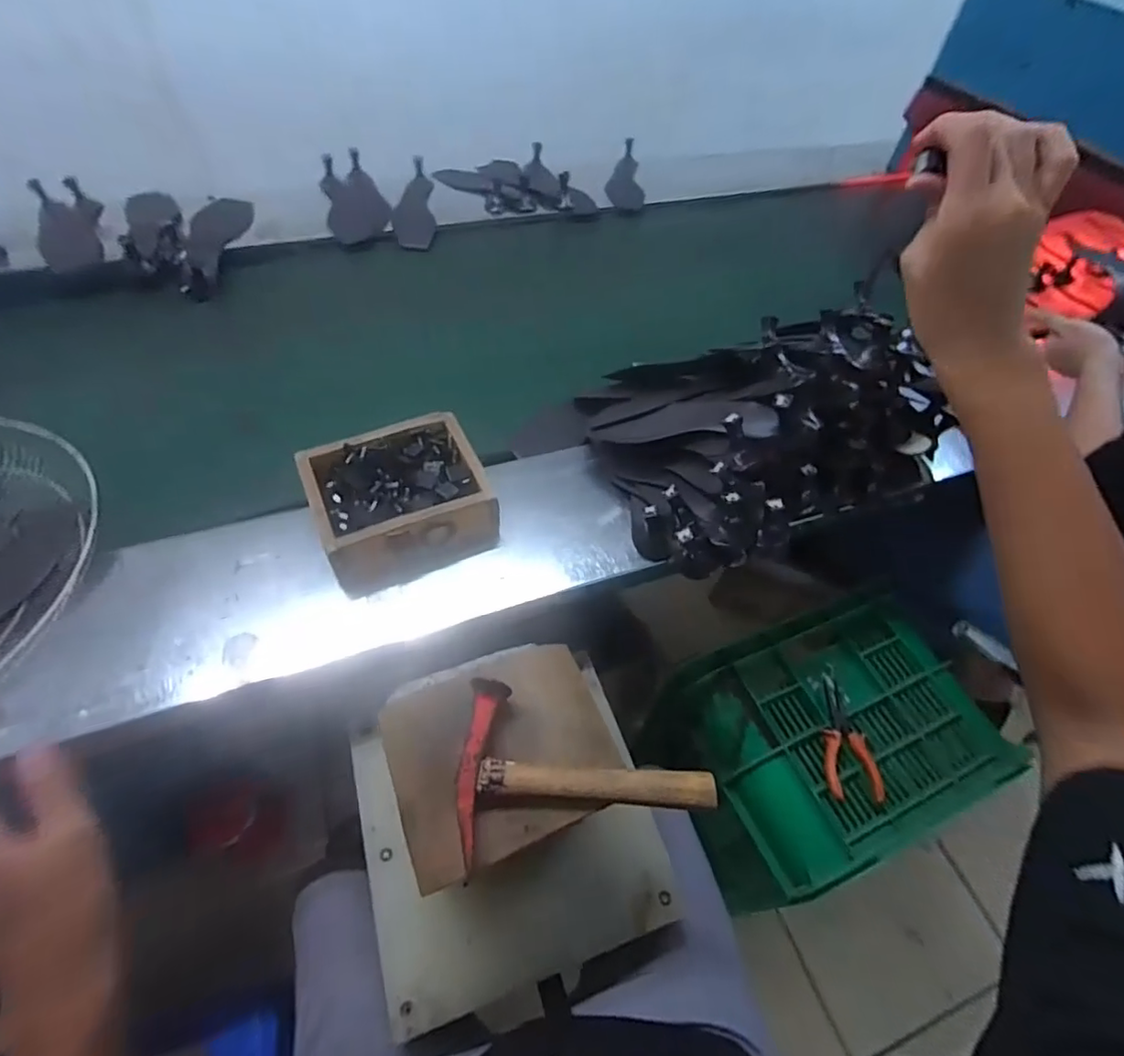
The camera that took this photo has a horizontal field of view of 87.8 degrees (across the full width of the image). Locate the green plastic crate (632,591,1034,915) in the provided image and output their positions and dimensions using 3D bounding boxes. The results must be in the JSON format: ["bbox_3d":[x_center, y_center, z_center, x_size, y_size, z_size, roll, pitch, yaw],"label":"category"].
[{"bbox_3d":[0.365,0.324,0.872,0.436,0.214,0.302,-17,57,-16],"label":"green plastic crate"}]

